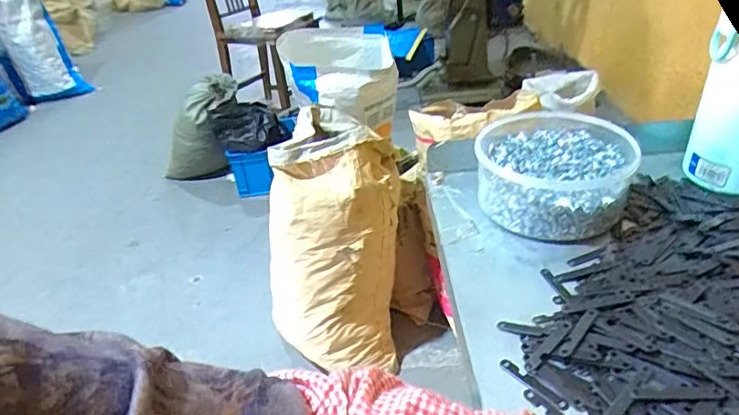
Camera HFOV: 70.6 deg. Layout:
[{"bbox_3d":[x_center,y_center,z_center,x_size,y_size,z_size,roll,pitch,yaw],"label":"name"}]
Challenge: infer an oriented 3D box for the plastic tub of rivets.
[{"bbox_3d":[0.188,-0.038,0.535,0.149,0.060,0.161,6,35,18],"label":"plastic tub of rivets"}]

